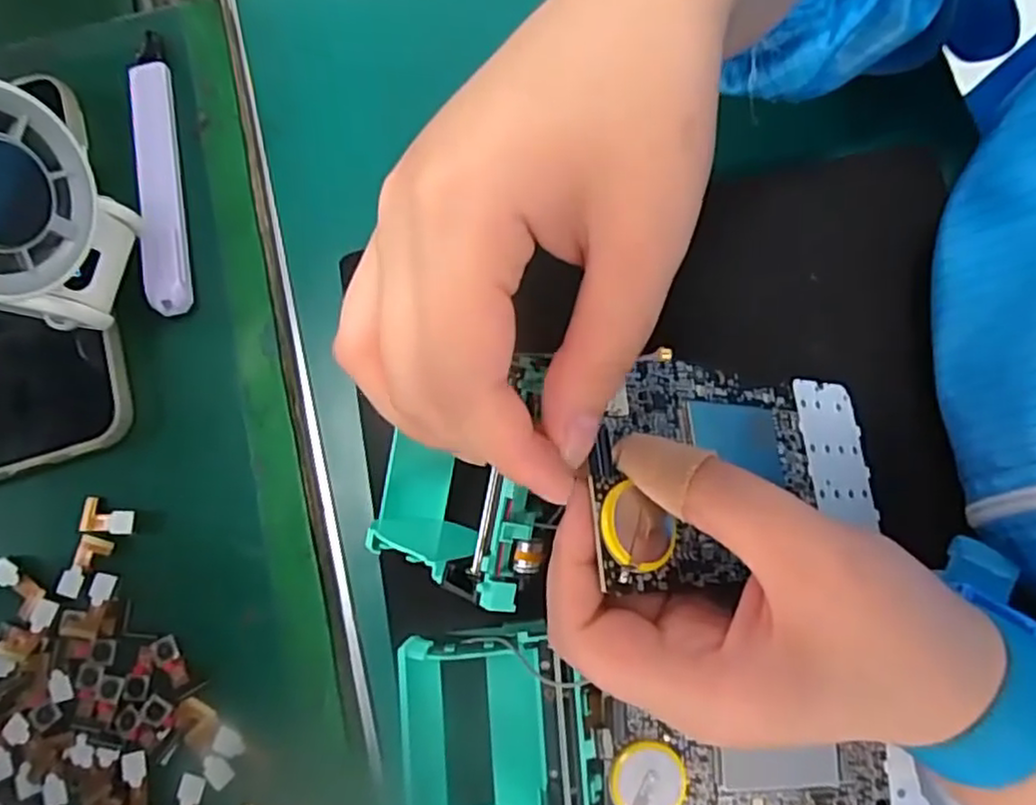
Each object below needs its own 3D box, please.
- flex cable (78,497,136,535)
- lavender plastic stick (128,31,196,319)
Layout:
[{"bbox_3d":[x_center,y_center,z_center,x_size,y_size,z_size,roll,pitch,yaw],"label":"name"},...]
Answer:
[{"bbox_3d":[-0.152,0.042,0.255,0.021,0.005,0.013,4,78,2],"label":"flex cable"},{"bbox_3d":[-0.148,-0.097,0.281,0.018,0.012,0.130,-12,78,-2],"label":"lavender plastic stick"}]

